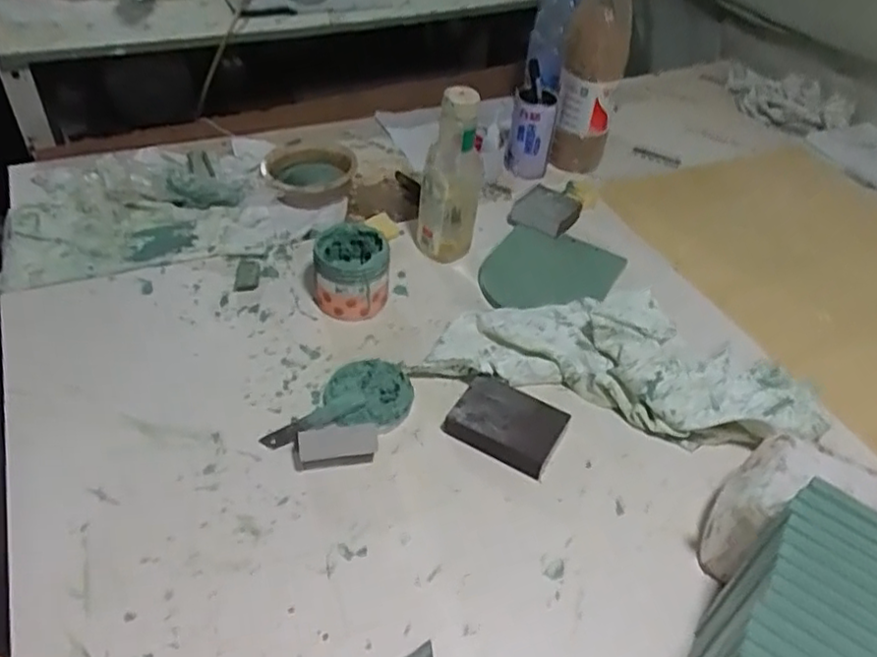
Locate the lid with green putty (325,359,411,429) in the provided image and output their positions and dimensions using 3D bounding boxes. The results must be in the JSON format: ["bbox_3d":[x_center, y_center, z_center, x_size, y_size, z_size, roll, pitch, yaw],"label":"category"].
[{"bbox_3d":[-0.065,0.064,0.636,0.080,0.014,0.080,3,43,-2],"label":"lid with green putty"}]

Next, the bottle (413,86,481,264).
[{"bbox_3d":[0.011,-0.170,0.752,0.073,0.200,0.063,3,43,-2],"label":"bottle"}]

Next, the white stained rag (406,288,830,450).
[{"bbox_3d":[0.187,0.022,0.673,0.389,0.054,0.145,13,43,8],"label":"white stained rag"}]

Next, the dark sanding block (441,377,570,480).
[{"bbox_3d":[0.063,0.089,0.622,0.098,0.028,0.075,23,48,21],"label":"dark sanding block"}]

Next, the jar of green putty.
[{"bbox_3d":[-0.094,-0.057,0.722,0.079,0.086,0.073,3,43,-2],"label":"jar of green putty"}]

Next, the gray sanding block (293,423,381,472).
[{"bbox_3d":[-0.090,0.105,0.593,0.073,0.016,0.034,-5,44,-11],"label":"gray sanding block"}]

